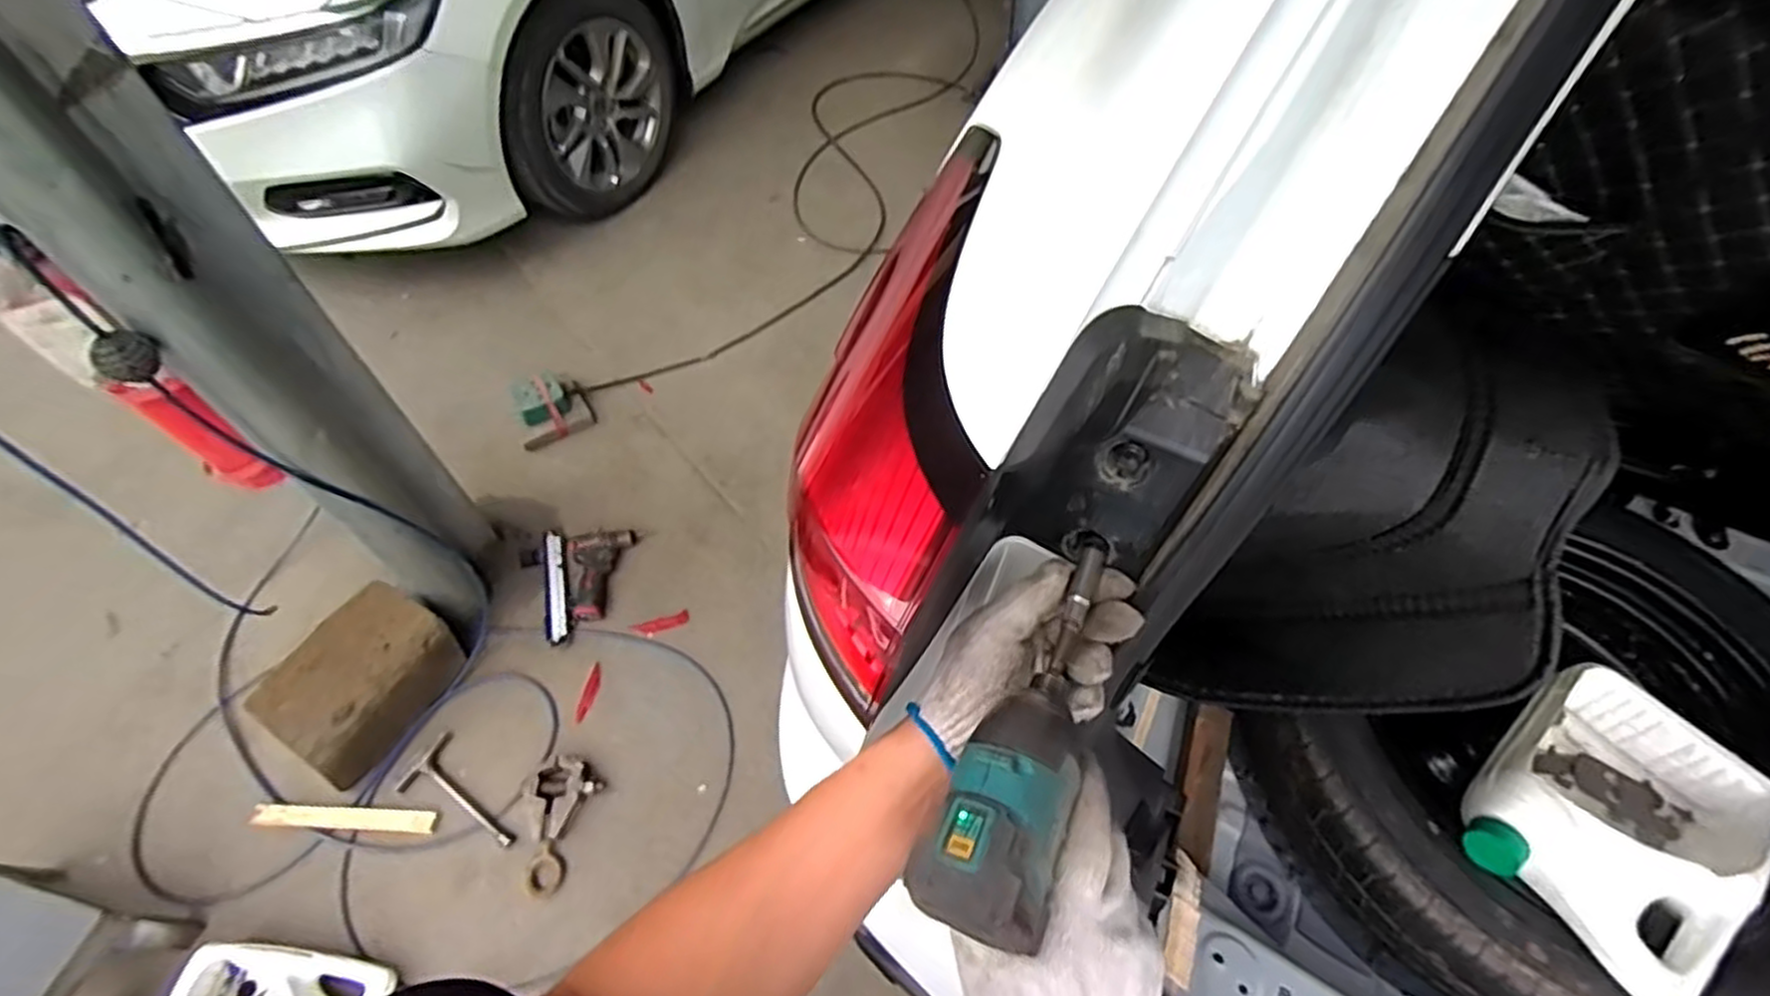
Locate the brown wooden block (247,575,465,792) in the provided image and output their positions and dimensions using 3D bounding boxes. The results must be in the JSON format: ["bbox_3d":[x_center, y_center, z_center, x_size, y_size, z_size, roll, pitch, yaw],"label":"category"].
[{"bbox_3d":[-0.979,0.332,1.395,0.185,0.193,0.299,26,58,18],"label":"brown wooden block"}]

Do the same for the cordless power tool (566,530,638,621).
[{"bbox_3d":[-0.640,0.160,1.635,0.142,0.053,0.218,4,54,3],"label":"cordless power tool"}]

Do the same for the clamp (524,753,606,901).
[{"bbox_3d":[-0.614,0.593,1.368,0.130,0.059,0.225,11,55,8],"label":"clamp"}]

